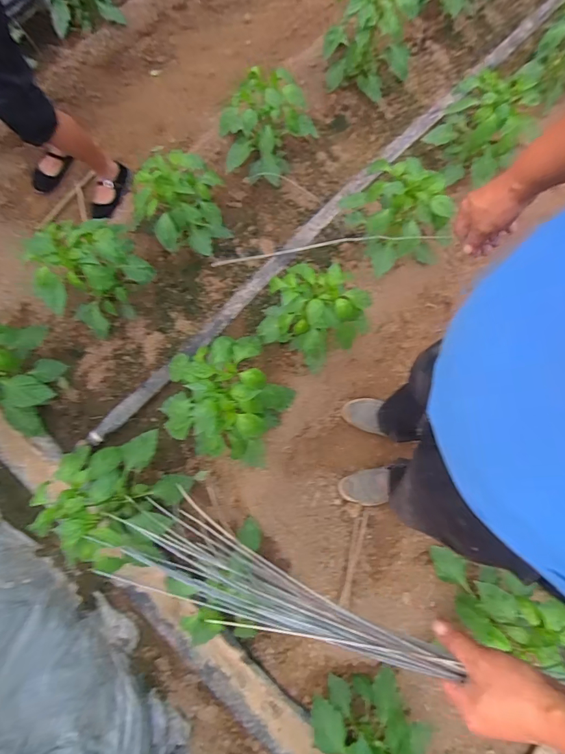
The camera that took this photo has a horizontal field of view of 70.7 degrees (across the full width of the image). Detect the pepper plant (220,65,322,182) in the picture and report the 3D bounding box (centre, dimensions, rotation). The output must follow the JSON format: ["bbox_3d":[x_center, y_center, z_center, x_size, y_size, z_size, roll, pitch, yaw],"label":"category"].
[{"bbox_3d":[-0.044,-0.807,1.333,0.220,0.296,0.287,42,80,9],"label":"pepper plant"}]

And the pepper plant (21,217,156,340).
[{"bbox_3d":[-0.572,-0.310,1.236,0.298,0.356,0.243,-34,79,-8],"label":"pepper plant"}]

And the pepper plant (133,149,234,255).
[{"bbox_3d":[-0.312,-0.532,1.281,0.261,0.272,0.244,0,77,0],"label":"pepper plant"}]

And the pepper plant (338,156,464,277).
[{"bbox_3d":[0.351,-0.511,1.246,0.254,0.325,0.273,0,77,0],"label":"pepper plant"}]

